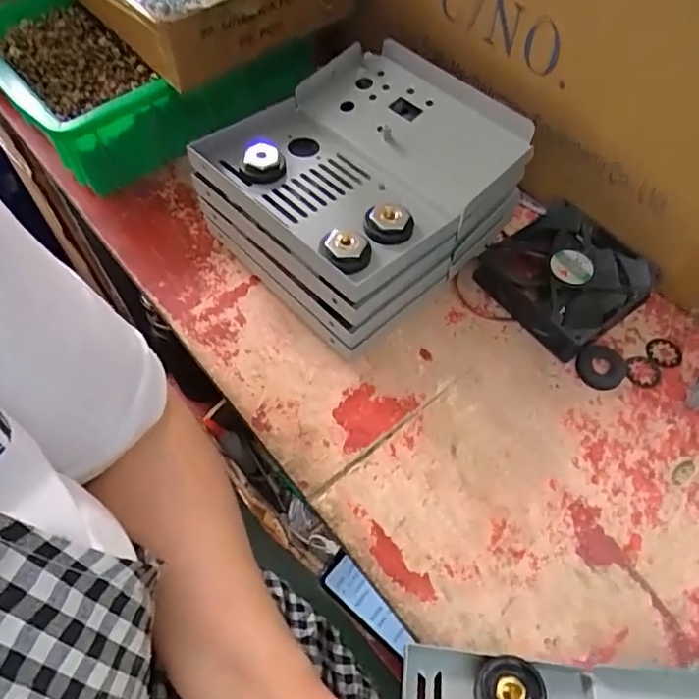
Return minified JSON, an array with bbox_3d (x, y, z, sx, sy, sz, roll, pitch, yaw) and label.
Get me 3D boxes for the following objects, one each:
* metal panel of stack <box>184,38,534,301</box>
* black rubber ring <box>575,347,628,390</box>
[{"bbox_3d":[0.010,-0.127,0.368,0.171,0.041,0.166,-39,68,-21],"label":"metal panel of stack"},{"bbox_3d":[0.169,0.012,0.378,0.035,0.007,0.029,-11,61,-7],"label":"black rubber ring"}]

